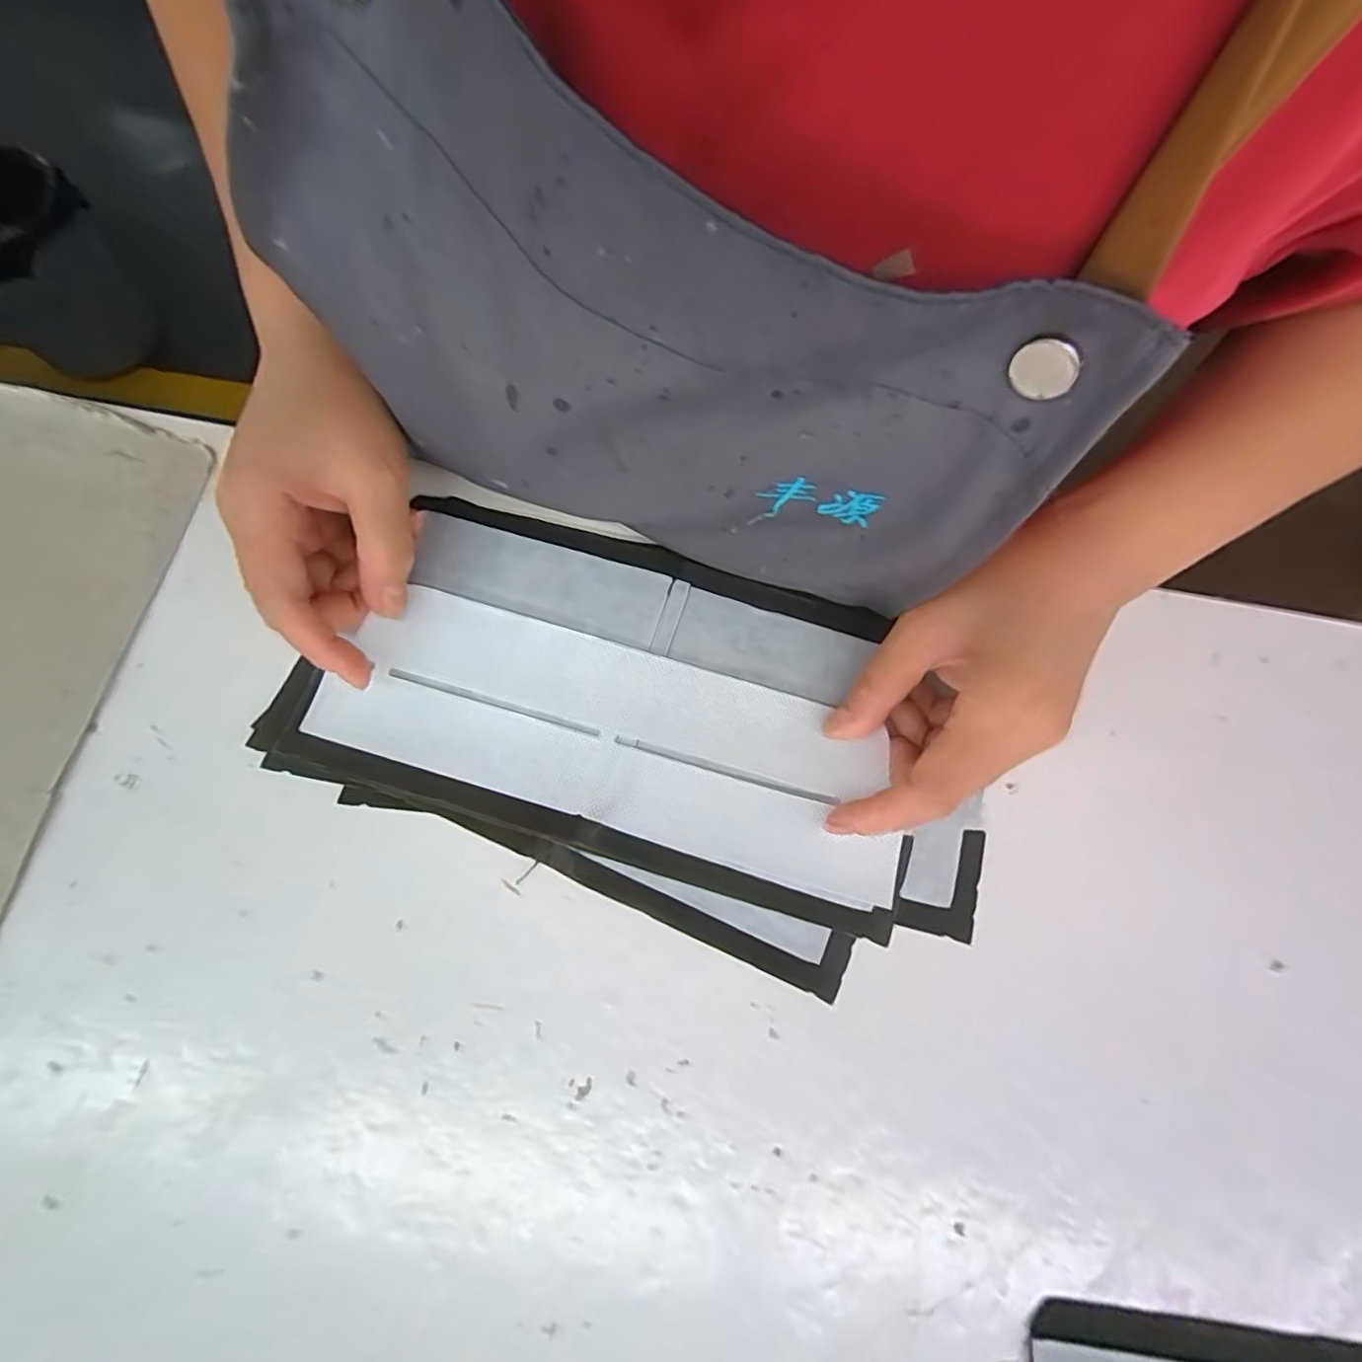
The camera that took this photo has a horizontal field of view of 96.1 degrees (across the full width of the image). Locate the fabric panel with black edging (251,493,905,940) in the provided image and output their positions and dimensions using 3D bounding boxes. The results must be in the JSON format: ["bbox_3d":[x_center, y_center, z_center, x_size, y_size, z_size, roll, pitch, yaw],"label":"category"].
[{"bbox_3d":[-0.024,0.003,0.246,0.231,0.015,0.126,16,73,4],"label":"fabric panel with black edging"}]

